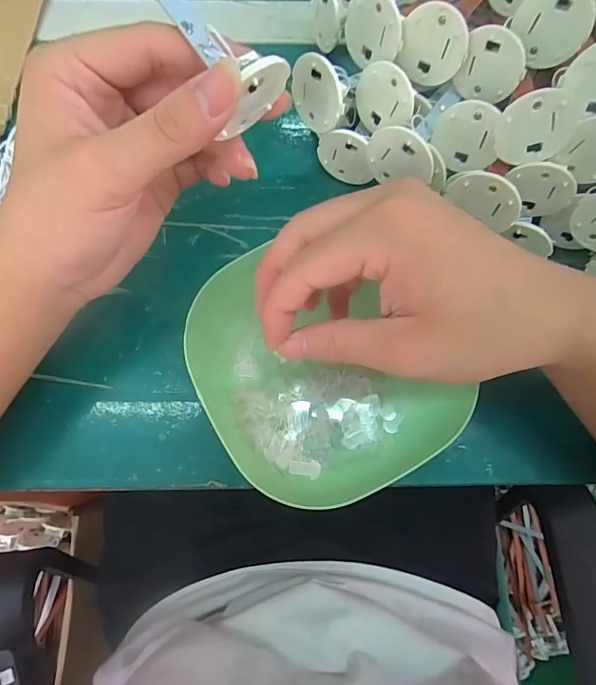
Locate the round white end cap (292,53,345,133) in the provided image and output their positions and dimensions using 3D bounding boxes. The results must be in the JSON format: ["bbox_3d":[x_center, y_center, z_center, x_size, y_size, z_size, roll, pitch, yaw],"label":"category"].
[{"bbox_3d":[0.010,-0.138,0.237,0.004,0.035,0.039,-36,83,-26],"label":"round white end cap"}]

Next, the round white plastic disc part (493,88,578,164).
[{"bbox_3d":[0.121,-0.109,0.216,0.037,0.036,0.004,0,56,10],"label":"round white plastic disc part"}]

